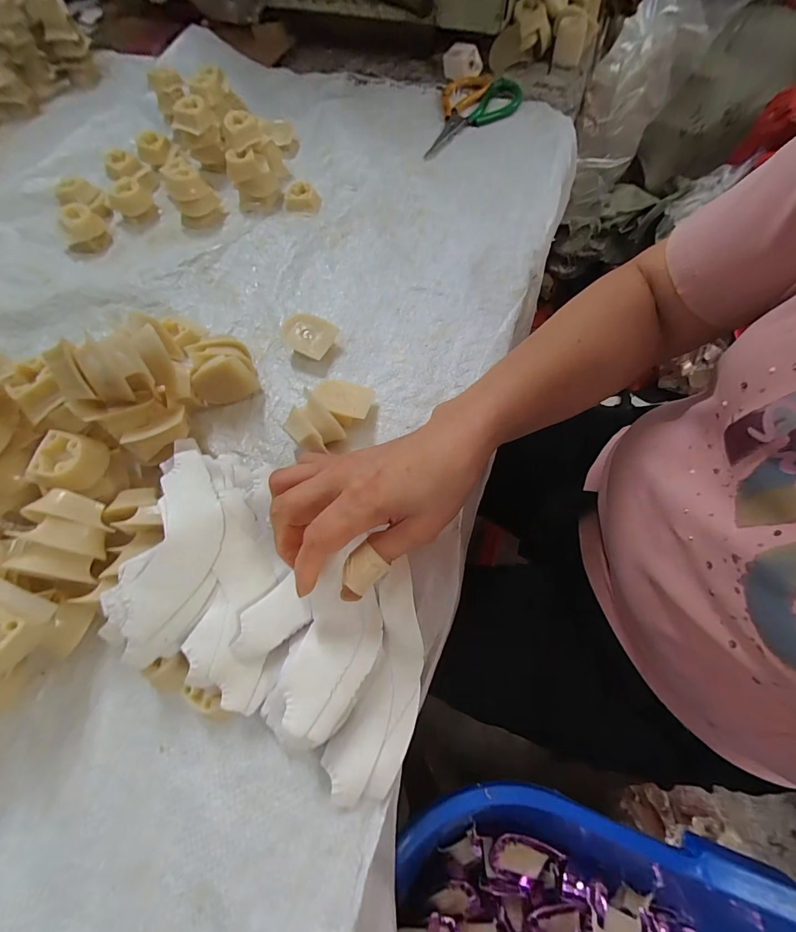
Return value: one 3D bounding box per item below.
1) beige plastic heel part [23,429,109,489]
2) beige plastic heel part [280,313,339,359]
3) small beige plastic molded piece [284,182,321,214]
[{"bbox_3d":[-0.217,-0.002,0.258,0.036,0.024,0.034,8,66,4],"label":"beige plastic heel part"},{"bbox_3d":[-0.080,-0.116,0.350,0.042,0.023,0.036,18,68,10],"label":"beige plastic heel part"},{"bbox_3d":[-0.106,-0.299,0.433,0.039,0.016,0.033,7,66,5],"label":"small beige plastic molded piece"}]

